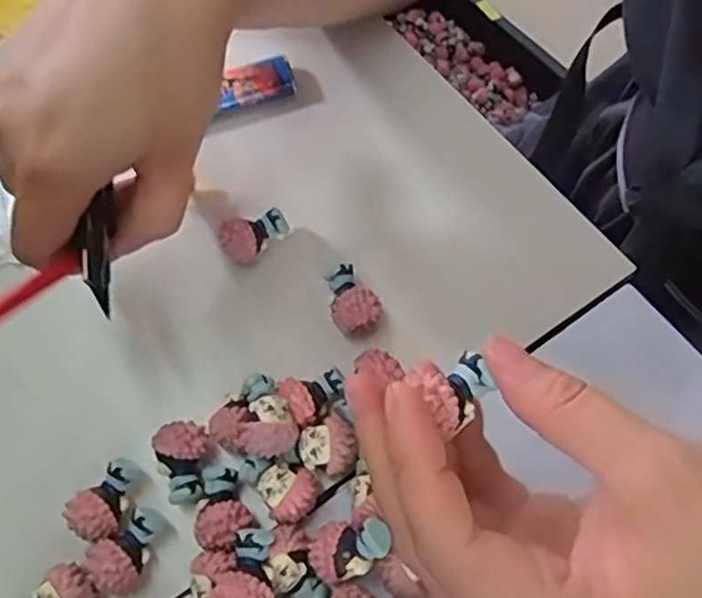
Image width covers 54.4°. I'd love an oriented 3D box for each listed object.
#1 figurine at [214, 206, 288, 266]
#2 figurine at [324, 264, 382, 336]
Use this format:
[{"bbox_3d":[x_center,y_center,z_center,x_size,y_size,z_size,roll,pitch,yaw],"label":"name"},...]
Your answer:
[{"bbox_3d":[-0.042,-0.028,0.291,0.029,0.015,0.014,-36,68,-13],"label":"figurine"},{"bbox_3d":[0.001,0.002,0.277,0.019,0.020,0.029,-13,65,-3],"label":"figurine"}]

